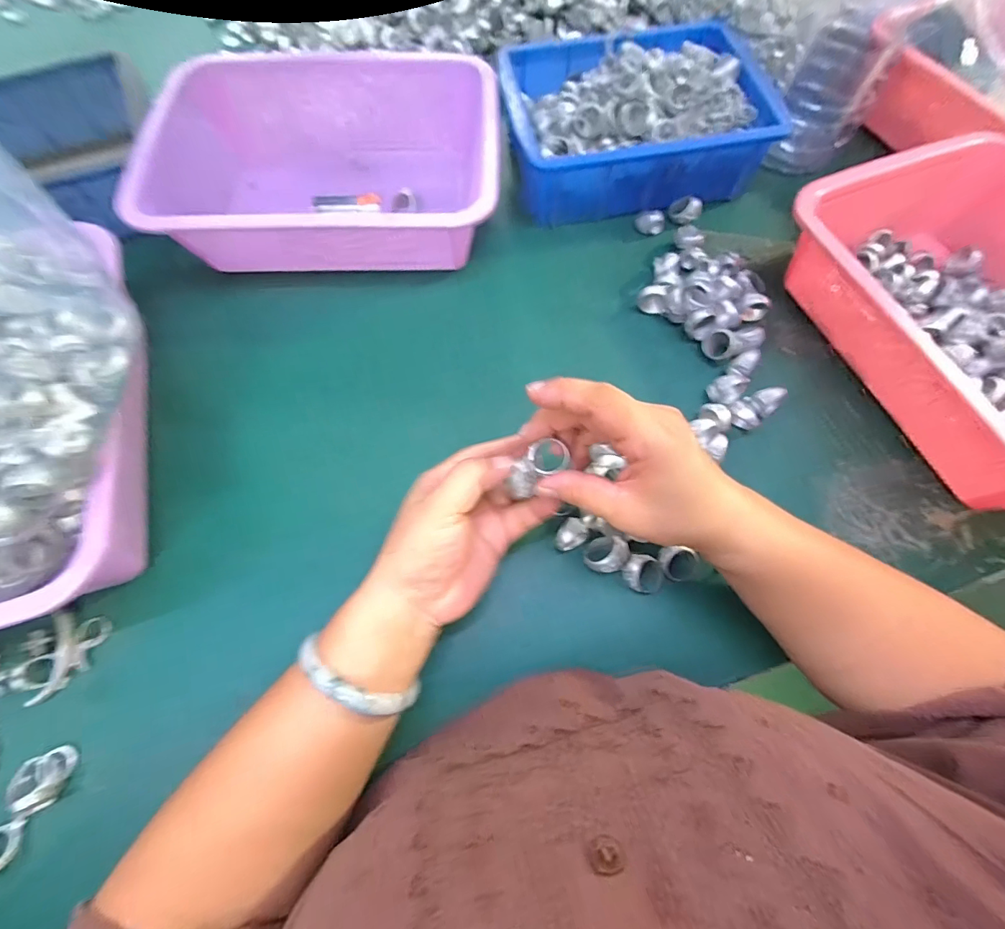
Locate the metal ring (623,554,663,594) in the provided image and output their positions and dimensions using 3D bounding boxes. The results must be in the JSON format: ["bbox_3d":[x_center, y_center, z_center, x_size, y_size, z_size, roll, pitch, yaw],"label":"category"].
[{"bbox_3d":[0.100,0.077,0.309,0.028,0.012,0.026,0,70,0],"label":"metal ring"}]

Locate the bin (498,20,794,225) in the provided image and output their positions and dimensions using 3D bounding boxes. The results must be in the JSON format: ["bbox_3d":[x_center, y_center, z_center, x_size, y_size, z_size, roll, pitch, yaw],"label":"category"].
[{"bbox_3d":[0.123,-0.346,0.437,0.239,0.072,0.181,-6,70,-2],"label":"bin"}]

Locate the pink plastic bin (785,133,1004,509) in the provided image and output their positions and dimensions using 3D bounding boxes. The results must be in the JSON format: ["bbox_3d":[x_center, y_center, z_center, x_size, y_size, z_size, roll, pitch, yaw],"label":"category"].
[{"bbox_3d":[0.380,-0.109,0.345,0.221,0.085,0.293,-19,71,-7],"label":"pink plastic bin"}]

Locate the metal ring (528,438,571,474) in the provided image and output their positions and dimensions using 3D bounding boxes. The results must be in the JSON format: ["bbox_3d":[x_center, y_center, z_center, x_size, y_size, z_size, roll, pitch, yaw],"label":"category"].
[{"bbox_3d":[0.027,-0.004,0.257,0.022,0.005,0.019,-15,70,-6],"label":"metal ring"}]

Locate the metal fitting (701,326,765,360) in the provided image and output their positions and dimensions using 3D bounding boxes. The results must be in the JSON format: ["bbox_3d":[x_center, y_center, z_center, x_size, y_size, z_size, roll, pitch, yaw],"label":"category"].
[{"bbox_3d":[0.200,-0.105,0.375,0.049,0.017,0.028,-16,70,-6],"label":"metal fitting"}]

